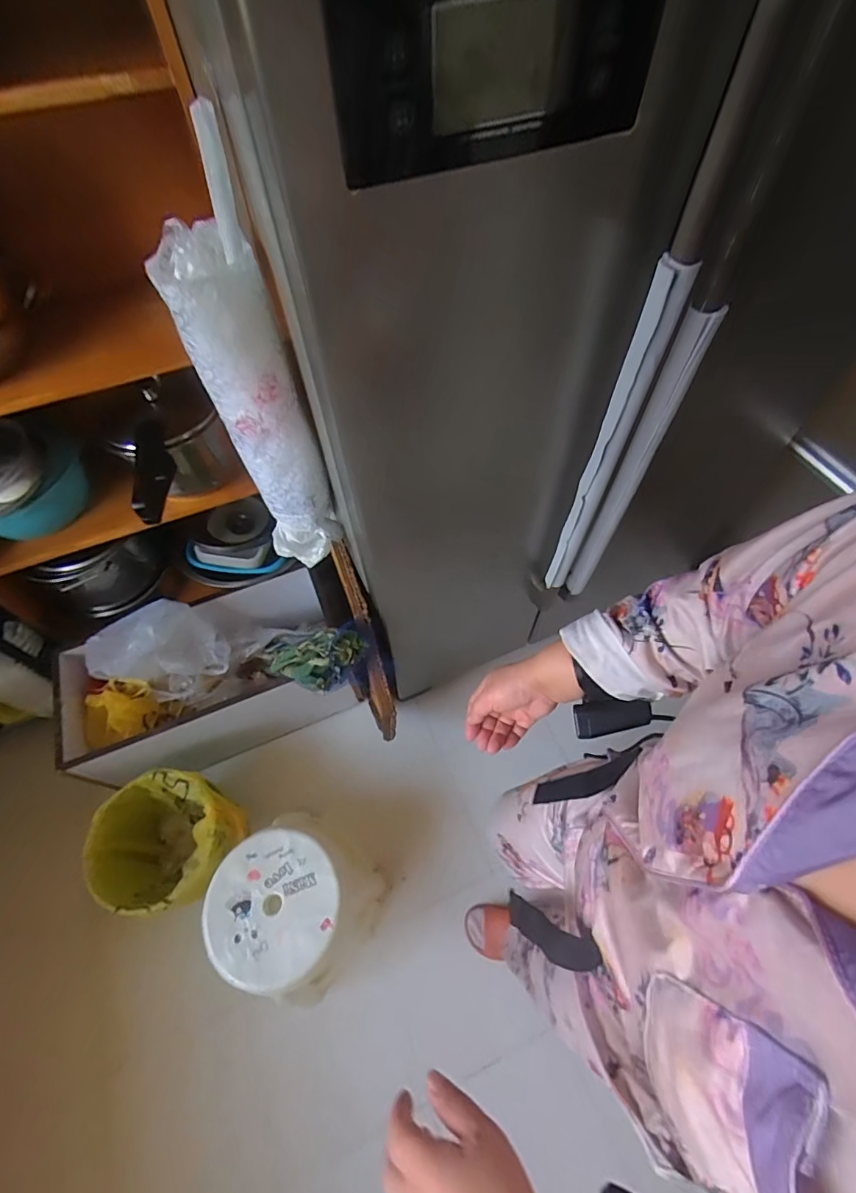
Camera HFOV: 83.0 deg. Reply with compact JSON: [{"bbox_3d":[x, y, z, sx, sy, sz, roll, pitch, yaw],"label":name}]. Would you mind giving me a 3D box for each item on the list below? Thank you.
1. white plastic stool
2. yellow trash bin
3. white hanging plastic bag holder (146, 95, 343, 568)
[{"bbox_3d":[-0.267,0.631,1.000,0.285,0.250,0.261,29,64,17],"label":"white plastic stool"},{"bbox_3d":[-0.535,0.525,1.039,0.282,0.206,0.254,15,61,10],"label":"yellow trash bin"},{"bbox_3d":[-0.223,-0.247,0.649,0.112,0.518,0.111,-26,62,-14],"label":"white hanging plastic bag holder"}]

